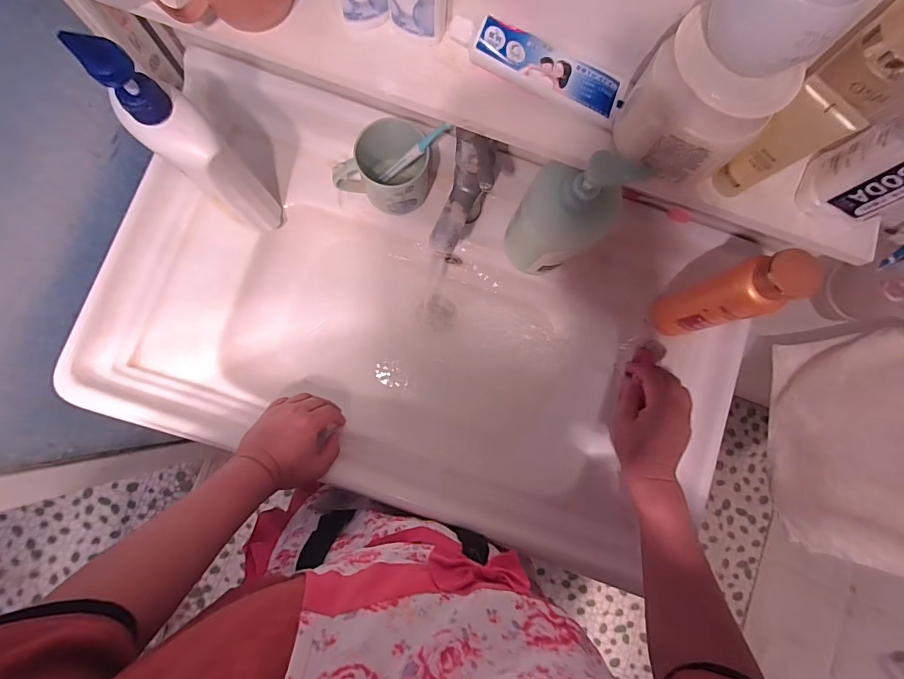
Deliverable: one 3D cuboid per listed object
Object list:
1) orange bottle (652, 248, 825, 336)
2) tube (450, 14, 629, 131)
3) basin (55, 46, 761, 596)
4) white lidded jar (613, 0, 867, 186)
[{"bbox_3d":[0.307,-0.047,0.507,0.044,0.212,0.058,-23,84,-6],"label":"orange bottle"},{"bbox_3d":[0.073,-0.231,0.364,0.156,0.026,0.049,21,81,-1],"label":"tube"},{"bbox_3d":[-0.042,-0.009,0.611,0.800,0.174,0.392,11,82,-3],"label":"basin"},{"bbox_3d":[0.183,-0.179,0.287,0.083,0.160,0.094,-44,87,-8],"label":"white lidded jar"}]

